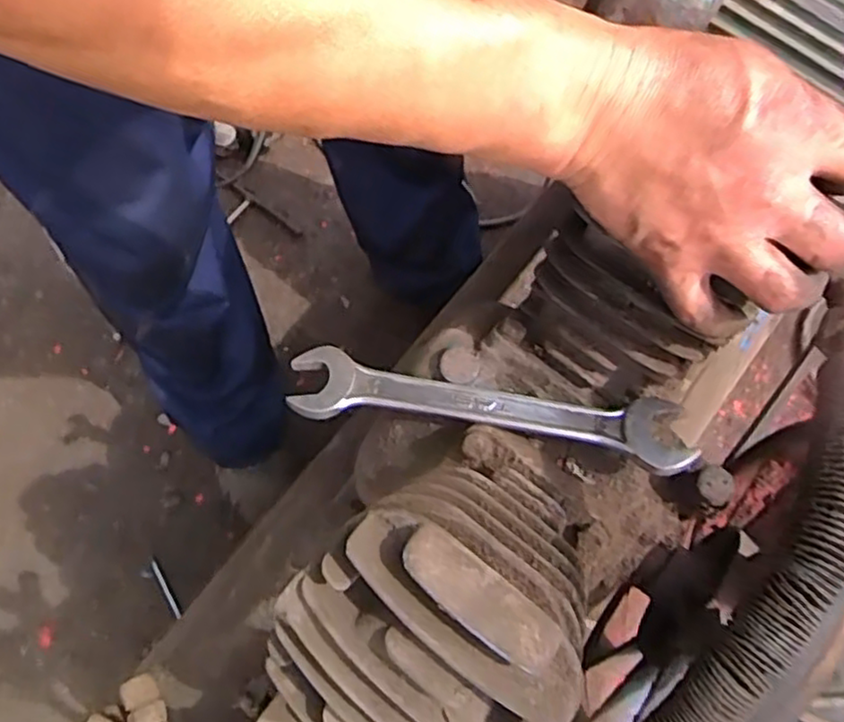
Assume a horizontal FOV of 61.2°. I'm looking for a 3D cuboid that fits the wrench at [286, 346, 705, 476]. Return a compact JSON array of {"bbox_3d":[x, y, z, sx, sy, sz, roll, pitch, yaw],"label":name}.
[{"bbox_3d":[0.031,0.024,0.383,0.214,0.010,0.042,9,46,11],"label":"wrench"}]

